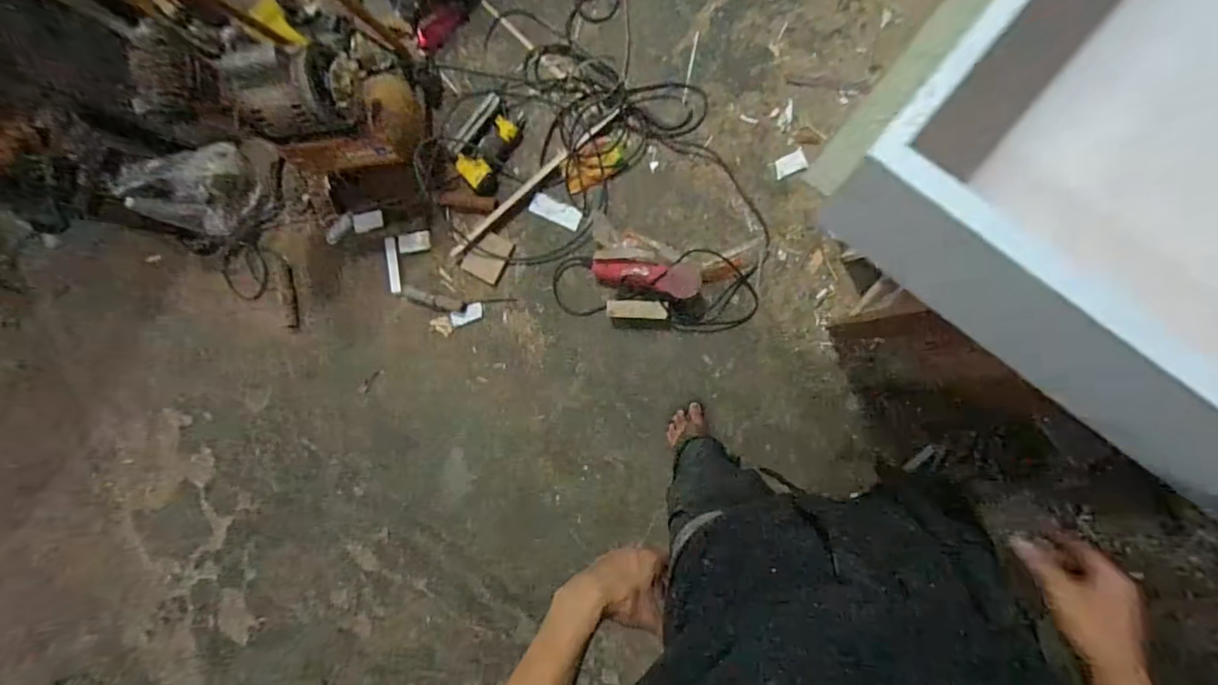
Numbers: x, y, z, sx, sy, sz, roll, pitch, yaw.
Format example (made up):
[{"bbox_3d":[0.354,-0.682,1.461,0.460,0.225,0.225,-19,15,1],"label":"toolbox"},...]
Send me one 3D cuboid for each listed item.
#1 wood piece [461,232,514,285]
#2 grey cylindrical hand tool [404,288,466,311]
[{"bbox_3d":[-0.344,-0.246,1.492,0.111,0.010,0.130,30,98,6],"label":"wood piece"},{"bbox_3d":[-0.513,-0.124,1.510,0.197,0.025,0.038,16,96,8],"label":"grey cylindrical hand tool"}]

